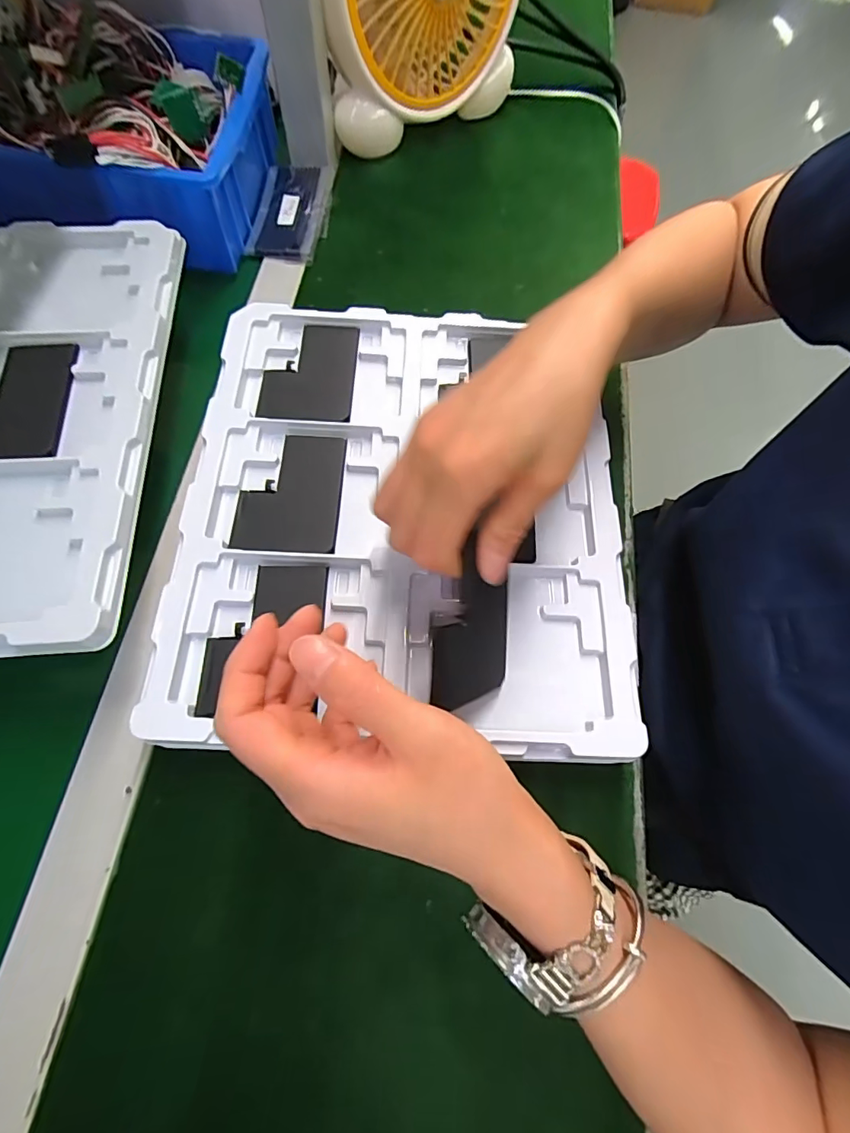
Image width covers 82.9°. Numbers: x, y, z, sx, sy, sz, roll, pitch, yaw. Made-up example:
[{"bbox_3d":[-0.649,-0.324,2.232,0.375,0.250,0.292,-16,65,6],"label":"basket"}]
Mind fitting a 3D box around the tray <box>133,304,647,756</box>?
[{"bbox_3d":[-0.015,-0.041,0.332,0.282,0.047,0.315,3,68,-2],"label":"tray"}]

